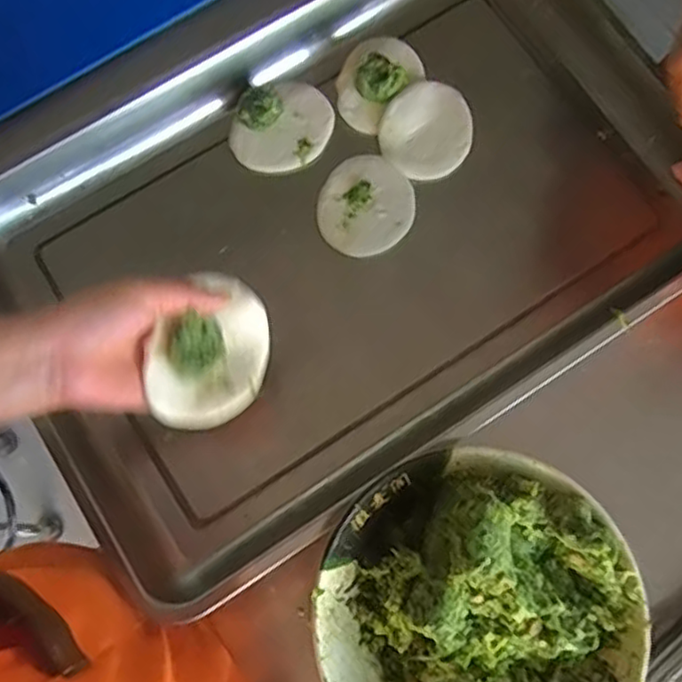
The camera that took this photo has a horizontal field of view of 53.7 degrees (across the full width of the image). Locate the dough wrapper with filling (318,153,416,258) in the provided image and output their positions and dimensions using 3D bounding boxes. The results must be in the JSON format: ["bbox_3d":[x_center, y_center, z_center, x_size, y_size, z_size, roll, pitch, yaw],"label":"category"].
[{"bbox_3d":[0.024,-0.120,0.594,0.080,0.008,0.090,16,77,2],"label":"dough wrapper with filling"}]

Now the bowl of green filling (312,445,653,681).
[{"bbox_3d":[0.094,0.187,0.454,0.212,0.078,0.214,0,77,-1],"label":"bowl of green filling"}]

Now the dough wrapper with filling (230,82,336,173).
[{"bbox_3d":[-0.053,-0.195,0.601,0.092,0.030,0.078,-12,77,-4],"label":"dough wrapper with filling"}]

